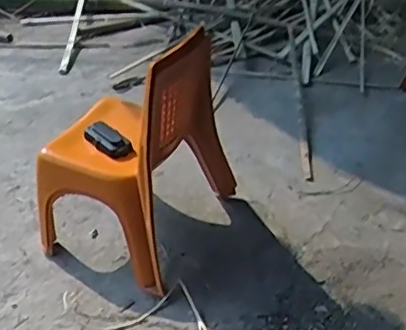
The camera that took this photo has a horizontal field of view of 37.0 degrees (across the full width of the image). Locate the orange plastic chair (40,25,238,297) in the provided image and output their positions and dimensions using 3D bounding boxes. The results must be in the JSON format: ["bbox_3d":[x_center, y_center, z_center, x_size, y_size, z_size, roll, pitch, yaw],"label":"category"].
[{"bbox_3d":[-0.144,-0.055,1.248,0.315,0.410,0.406,14,35,17],"label":"orange plastic chair"}]

